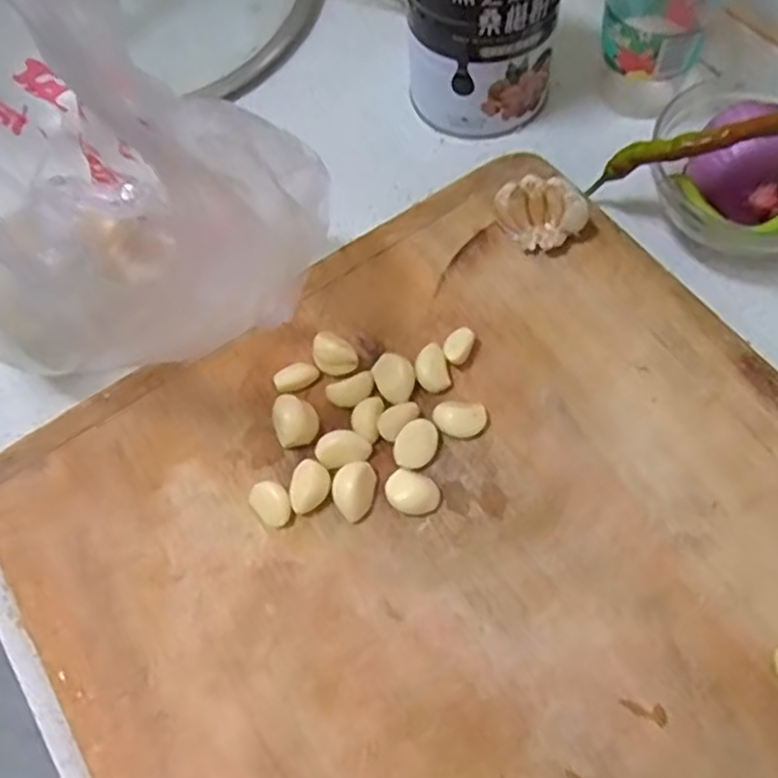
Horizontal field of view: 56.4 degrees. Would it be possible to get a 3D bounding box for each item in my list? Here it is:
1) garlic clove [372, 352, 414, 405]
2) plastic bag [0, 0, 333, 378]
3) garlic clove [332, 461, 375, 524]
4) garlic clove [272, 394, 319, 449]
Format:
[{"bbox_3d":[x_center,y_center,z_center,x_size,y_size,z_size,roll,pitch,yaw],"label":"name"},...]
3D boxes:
[{"bbox_3d":[0.003,-0.006,0.400,0.022,0.013,0.025,-7,61,-2],"label":"garlic clove"},{"bbox_3d":[-0.174,-0.111,0.412,0.264,0.215,0.107,-30,66,-10],"label":"plastic bag"},{"bbox_3d":[-0.018,0.053,0.376,0.022,0.015,0.028,-2,61,1],"label":"garlic clove"},{"bbox_3d":[-0.050,0.018,0.394,0.023,0.018,0.025,-1,61,1],"label":"garlic clove"}]

